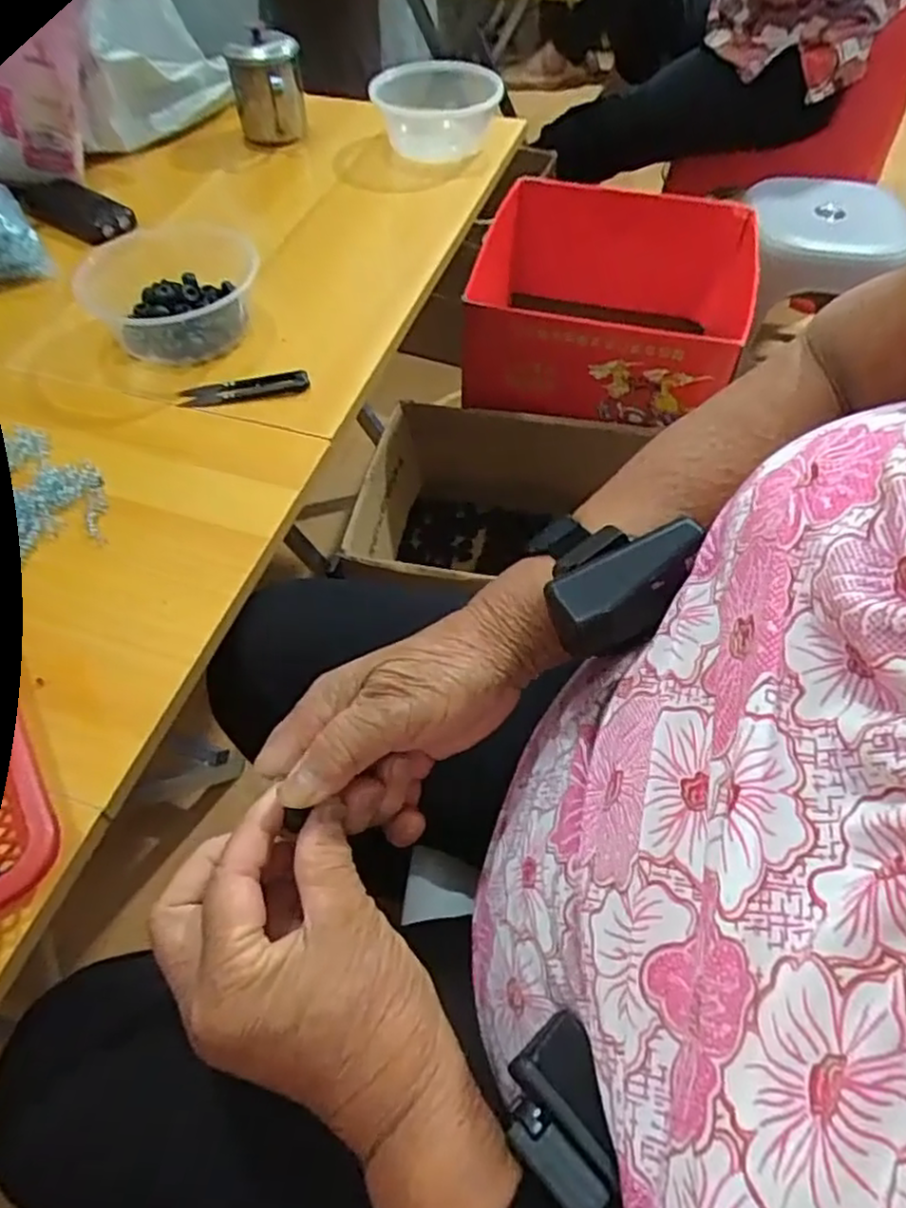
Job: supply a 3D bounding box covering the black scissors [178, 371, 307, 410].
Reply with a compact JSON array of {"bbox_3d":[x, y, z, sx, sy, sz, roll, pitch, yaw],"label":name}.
[{"bbox_3d":[-0.165,-0.170,0.548,0.101,0.010,0.025,-8,54,-2],"label":"black scissors"}]

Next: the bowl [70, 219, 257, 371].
[{"bbox_3d":[-0.231,-0.263,0.581,0.134,0.058,0.147,-8,55,-4],"label":"bowl"}]

